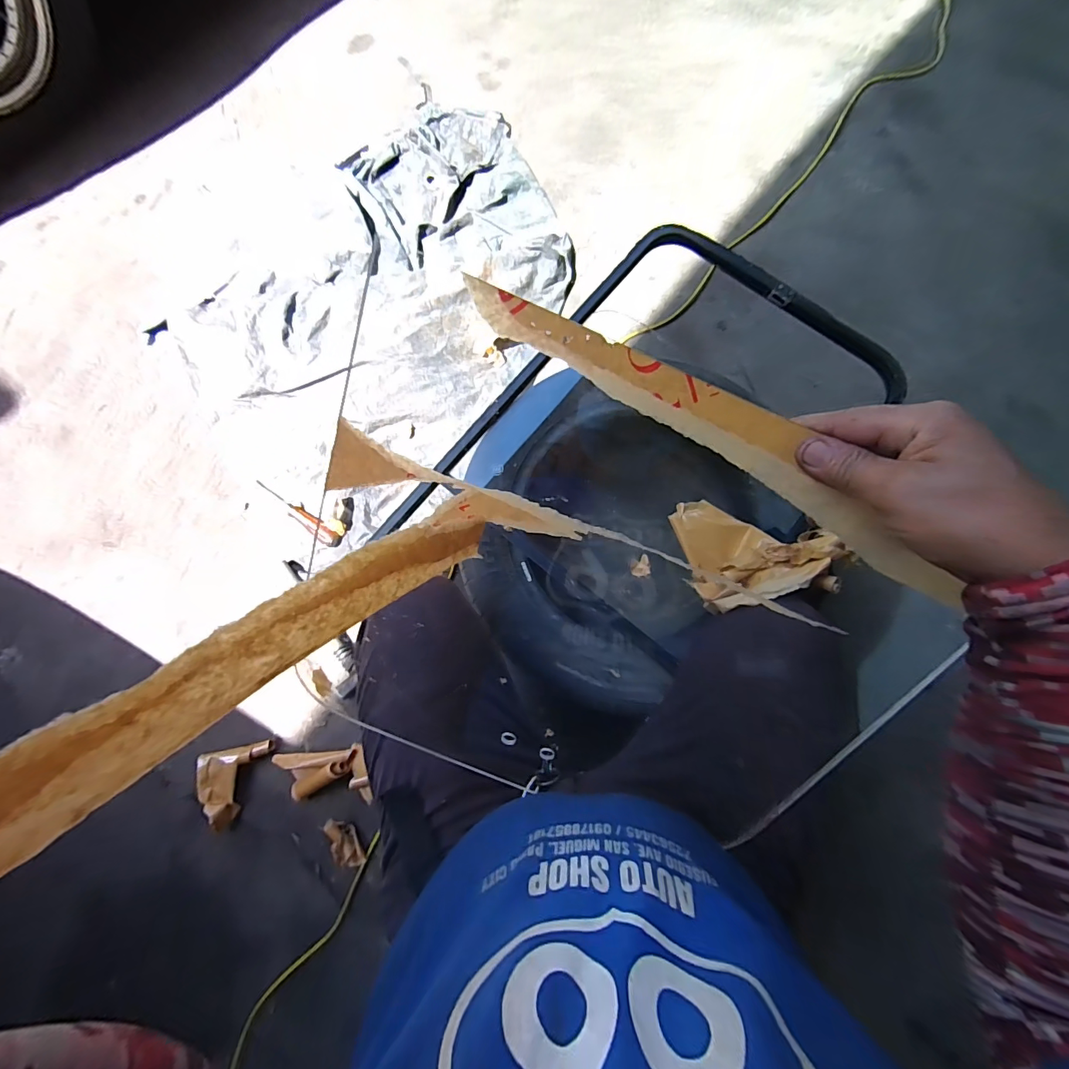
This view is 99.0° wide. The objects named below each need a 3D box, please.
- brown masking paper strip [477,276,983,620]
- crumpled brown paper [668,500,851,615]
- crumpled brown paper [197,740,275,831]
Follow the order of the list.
[{"bbox_3d":[0.114,-0.063,0.276,0.327,0.027,0.037,31,78,-5],"label":"brown masking paper strip"},{"bbox_3d":[0.267,0.009,0.571,0.150,0.105,0.153,-13,77,-1],"label":"crumpled brown paper"},{"bbox_3d":[-0.472,0.401,0.728,0.112,0.021,0.115,-11,76,-1],"label":"crumpled brown paper"}]

